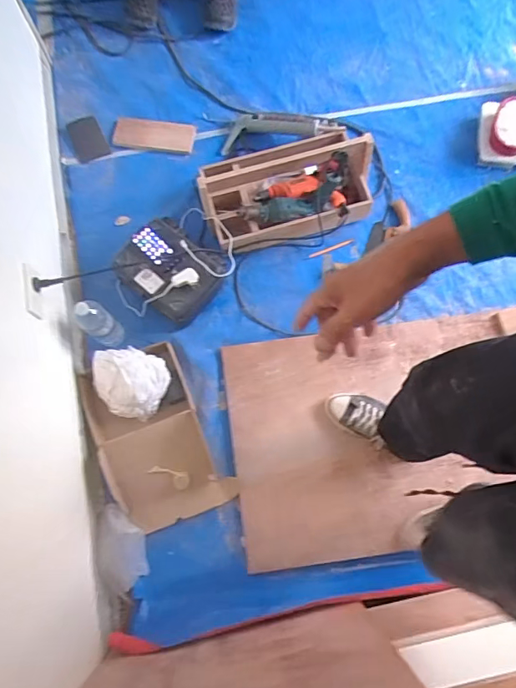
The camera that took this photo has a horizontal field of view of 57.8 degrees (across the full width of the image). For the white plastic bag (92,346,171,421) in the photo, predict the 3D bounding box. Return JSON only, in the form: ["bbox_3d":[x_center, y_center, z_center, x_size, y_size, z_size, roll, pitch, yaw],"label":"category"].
[{"bbox_3d":[-0.345,0.096,1.238,0.198,0.091,0.180,25,76,6],"label":"white plastic bag"}]

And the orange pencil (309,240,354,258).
[{"bbox_3d":[0.227,-0.294,1.433,0.147,0.013,0.012,-22,76,-6],"label":"orange pencil"}]

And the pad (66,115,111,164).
[{"bbox_3d":[-0.542,-0.657,1.488,0.100,0.020,0.154,-22,78,-17],"label":"pad"}]

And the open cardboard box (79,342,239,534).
[{"bbox_3d":[-0.272,0.249,1.232,0.286,0.058,0.455,-28,77,-8],"label":"open cardboard box"}]

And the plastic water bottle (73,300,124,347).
[{"bbox_3d":[-0.427,-0.057,1.250,0.083,0.232,0.078,44,79,10],"label":"plastic water bottle"}]

